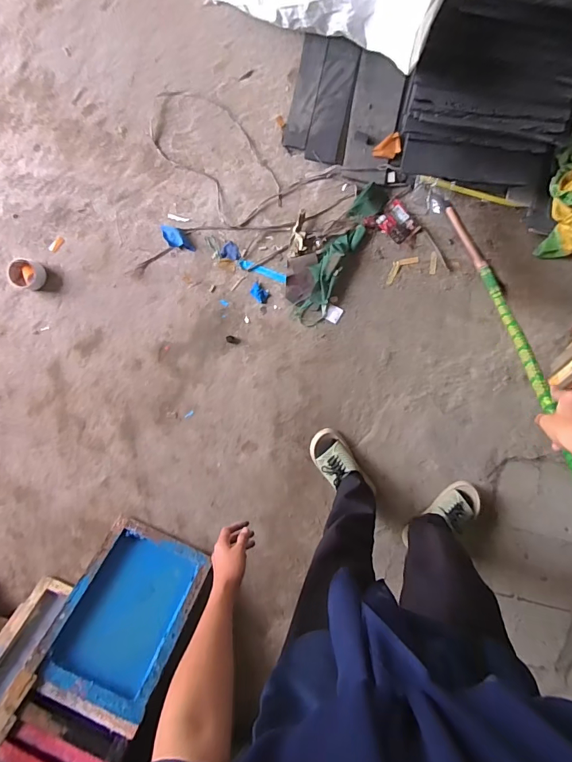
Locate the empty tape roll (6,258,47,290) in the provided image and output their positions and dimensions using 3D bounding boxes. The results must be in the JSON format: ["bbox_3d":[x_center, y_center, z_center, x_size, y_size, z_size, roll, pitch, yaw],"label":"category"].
[{"bbox_3d":[-0.735,-0.303,1.164,0.094,0.054,0.086,11,96,2],"label":"empty tape roll"}]

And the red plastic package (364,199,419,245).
[{"bbox_3d":[0.284,-0.417,1.091,0.113,0.021,0.104,-37,92,6],"label":"red plastic package"}]

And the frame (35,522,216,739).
[{"bbox_3d":[-0.422,0.625,1.098,0.301,0.044,0.434,30,53,-8],"label":"frame"}]

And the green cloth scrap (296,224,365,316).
[{"bbox_3d":[0.116,-0.300,1.114,0.083,0.037,0.272,26,96,1],"label":"green cloth scrap"}]

